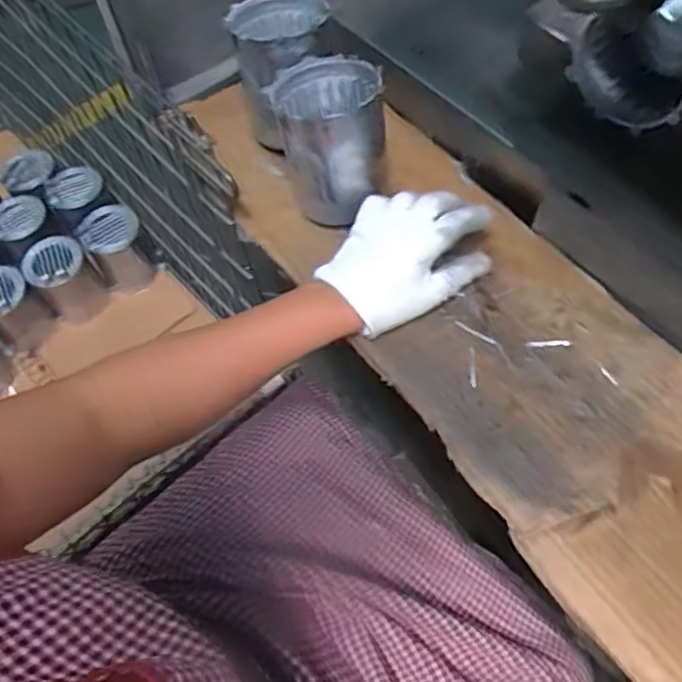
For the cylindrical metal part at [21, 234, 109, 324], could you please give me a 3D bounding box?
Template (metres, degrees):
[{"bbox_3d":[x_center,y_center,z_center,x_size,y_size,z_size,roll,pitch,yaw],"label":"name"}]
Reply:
[{"bbox_3d":[-0.426,-0.097,0.995,0.086,0.121,0.089,-1,63,3],"label":"cylindrical metal part"}]

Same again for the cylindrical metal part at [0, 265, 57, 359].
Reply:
[{"bbox_3d":[-0.498,-0.047,0.977,0.087,0.128,0.087,-1,63,3],"label":"cylindrical metal part"}]

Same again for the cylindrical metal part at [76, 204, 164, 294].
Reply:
[{"bbox_3d":[-0.346,-0.141,1.016,0.090,0.116,0.073,-22,64,-8],"label":"cylindrical metal part"}]

